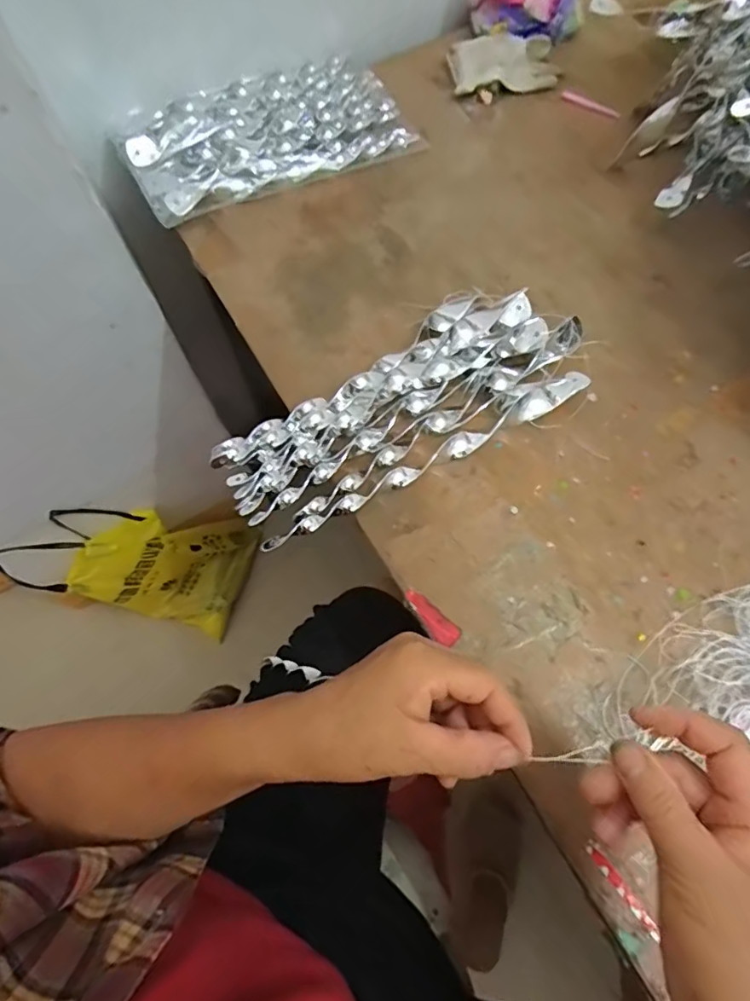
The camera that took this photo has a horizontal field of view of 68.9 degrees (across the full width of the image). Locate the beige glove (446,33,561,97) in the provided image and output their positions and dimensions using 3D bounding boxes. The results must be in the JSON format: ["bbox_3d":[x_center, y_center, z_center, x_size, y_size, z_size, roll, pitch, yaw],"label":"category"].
[{"bbox_3d":[0.156,-0.524,0.649,0.131,0.038,0.083,-7,64,0],"label":"beige glove"}]

